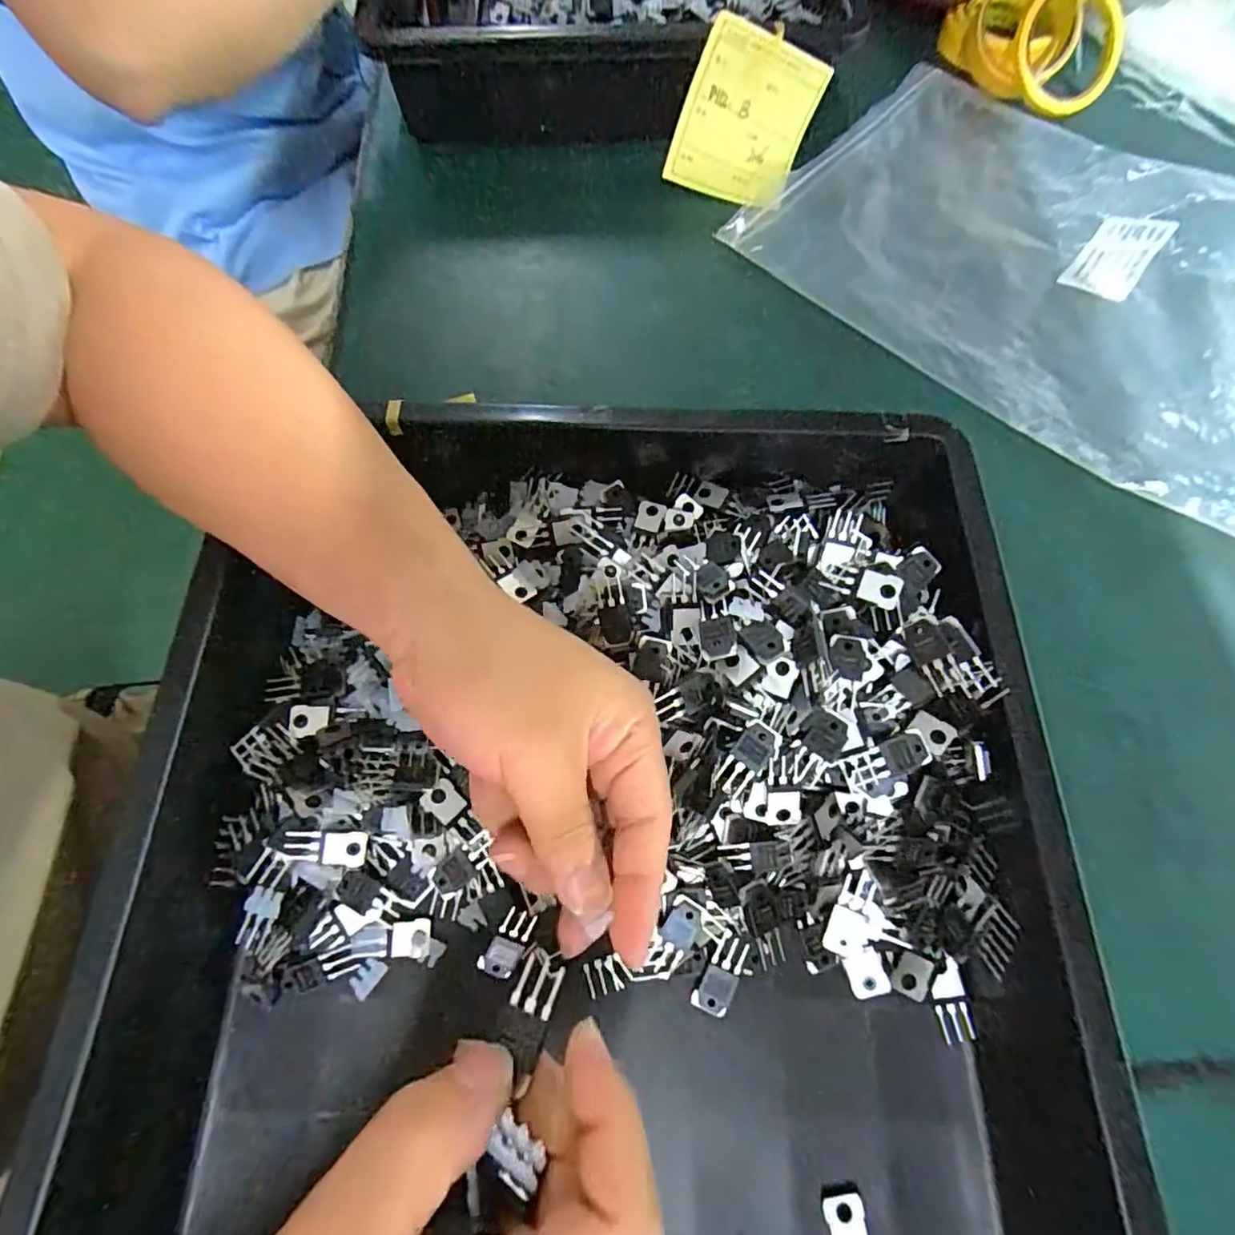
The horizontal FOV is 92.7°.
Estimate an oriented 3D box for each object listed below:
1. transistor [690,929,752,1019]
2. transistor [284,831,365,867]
[{"bbox_3d":[0.047,0.161,0.266,0.015,0.009,0.033,28,70,8],"label":"transistor"},{"bbox_3d":[-0.133,0.106,0.270,0.034,0.004,0.016,5,91,-10],"label":"transistor"}]

